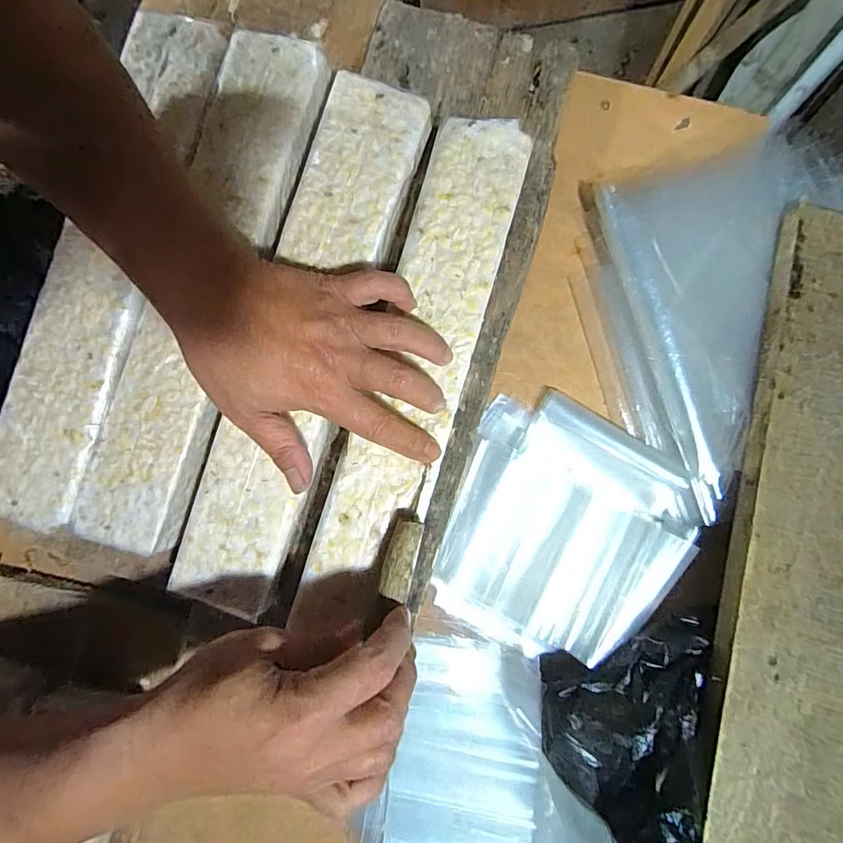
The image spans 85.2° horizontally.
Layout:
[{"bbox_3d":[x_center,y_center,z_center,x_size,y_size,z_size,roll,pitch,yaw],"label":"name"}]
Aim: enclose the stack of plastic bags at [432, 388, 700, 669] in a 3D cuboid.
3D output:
[{"bbox_3d":[0.097,0.085,0.348,0.167,0.022,0.182,34,92,10],"label":"stack of plastic bags"}]

